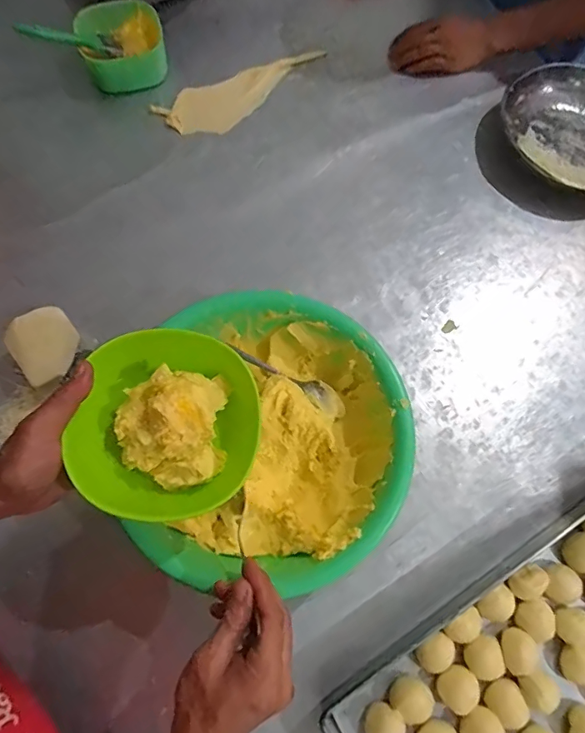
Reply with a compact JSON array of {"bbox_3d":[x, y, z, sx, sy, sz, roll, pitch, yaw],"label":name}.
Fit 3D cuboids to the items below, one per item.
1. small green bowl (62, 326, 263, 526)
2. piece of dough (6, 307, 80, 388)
[{"bbox_3d":[-0.107,0.052,0.414,0.153,0.059,0.160,1,70,-2],"label":"small green bowl"},{"bbox_3d":[-0.301,-0.027,0.561,0.078,0.045,0.083,-29,74,-12],"label":"piece of dough"}]

